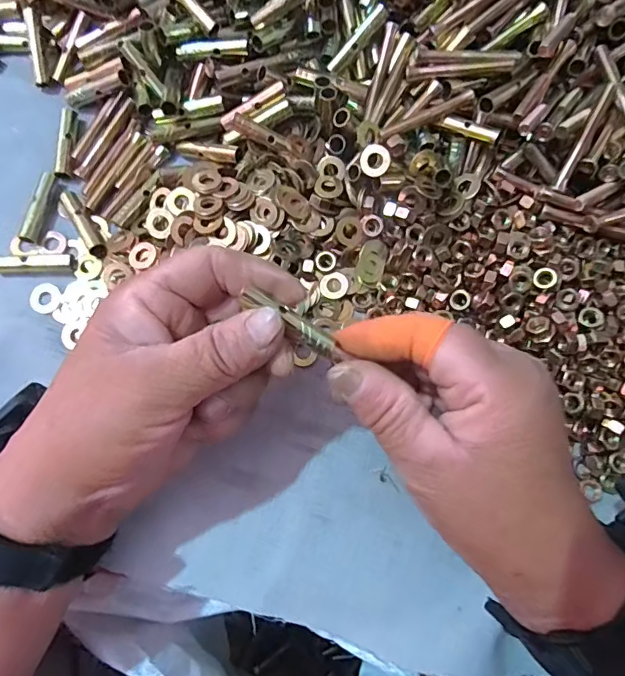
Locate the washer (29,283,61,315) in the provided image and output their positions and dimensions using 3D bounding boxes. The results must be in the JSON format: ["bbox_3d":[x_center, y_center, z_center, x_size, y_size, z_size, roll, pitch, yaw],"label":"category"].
[{"bbox_3d":[-0.150,-0.022,0.271,0.014,0.004,0.017,25,77,3],"label":"washer"}]

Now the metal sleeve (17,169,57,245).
[{"bbox_3d":[-0.158,-0.076,0.280,0.008,0.007,0.043,12,77,-1],"label":"metal sleeve"}]

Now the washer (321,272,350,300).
[{"bbox_3d":[0.013,-0.030,0.280,0.016,0.005,0.015,1,77,-3],"label":"washer"}]

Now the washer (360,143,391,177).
[{"bbox_3d":[0.035,-0.098,0.267,0.016,0.004,0.016,25,104,8],"label":"washer"}]

